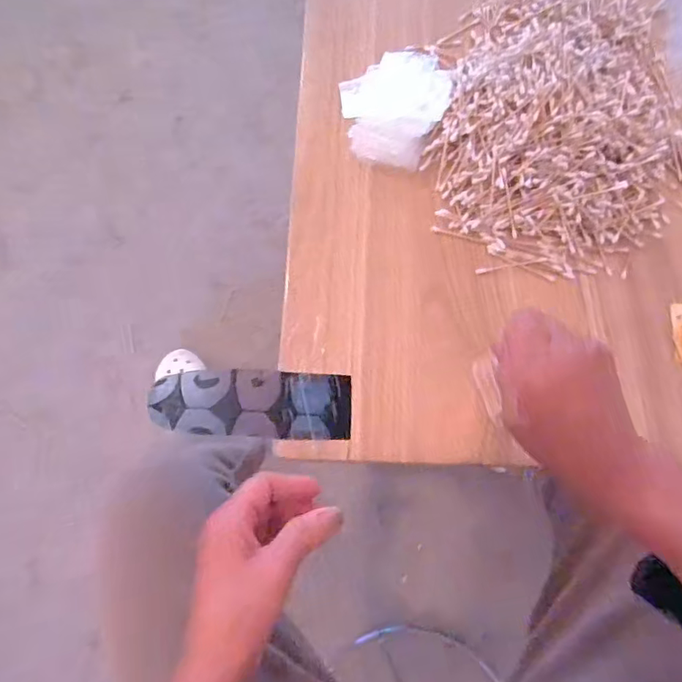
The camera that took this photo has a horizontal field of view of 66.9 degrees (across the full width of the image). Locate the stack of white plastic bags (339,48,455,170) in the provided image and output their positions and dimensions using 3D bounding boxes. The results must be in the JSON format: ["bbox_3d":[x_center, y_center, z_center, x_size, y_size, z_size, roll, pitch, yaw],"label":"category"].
[{"bbox_3d":[0.062,-0.280,0.589,0.118,0.031,0.183,17,69,7],"label":"stack of white plastic bags"}]

